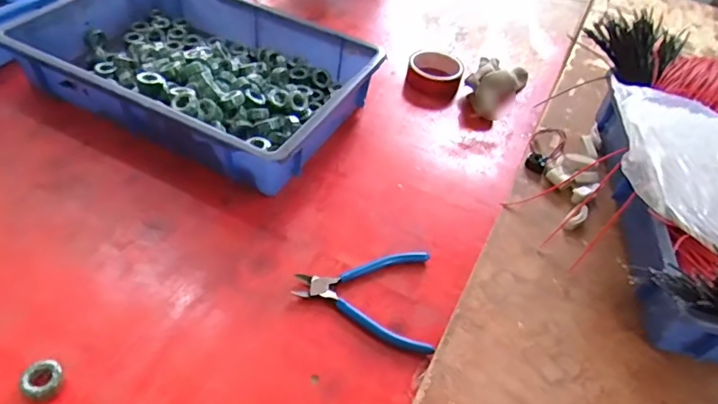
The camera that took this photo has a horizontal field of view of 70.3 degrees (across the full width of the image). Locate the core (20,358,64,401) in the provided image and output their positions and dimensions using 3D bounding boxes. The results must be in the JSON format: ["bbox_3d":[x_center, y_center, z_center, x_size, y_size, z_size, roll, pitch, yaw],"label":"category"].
[{"bbox_3d":[-0.268,0.151,0.432,0.031,0.017,0.029,4,47,-5],"label":"core"}]

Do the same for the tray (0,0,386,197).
[{"bbox_3d":[-0.223,-0.190,0.726,0.439,0.092,0.297,22,48,12],"label":"tray"}]

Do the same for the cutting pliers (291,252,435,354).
[{"bbox_3d":[0.005,0.093,0.532,0.138,0.014,0.117,8,47,-2],"label":"cutting pliers"}]

